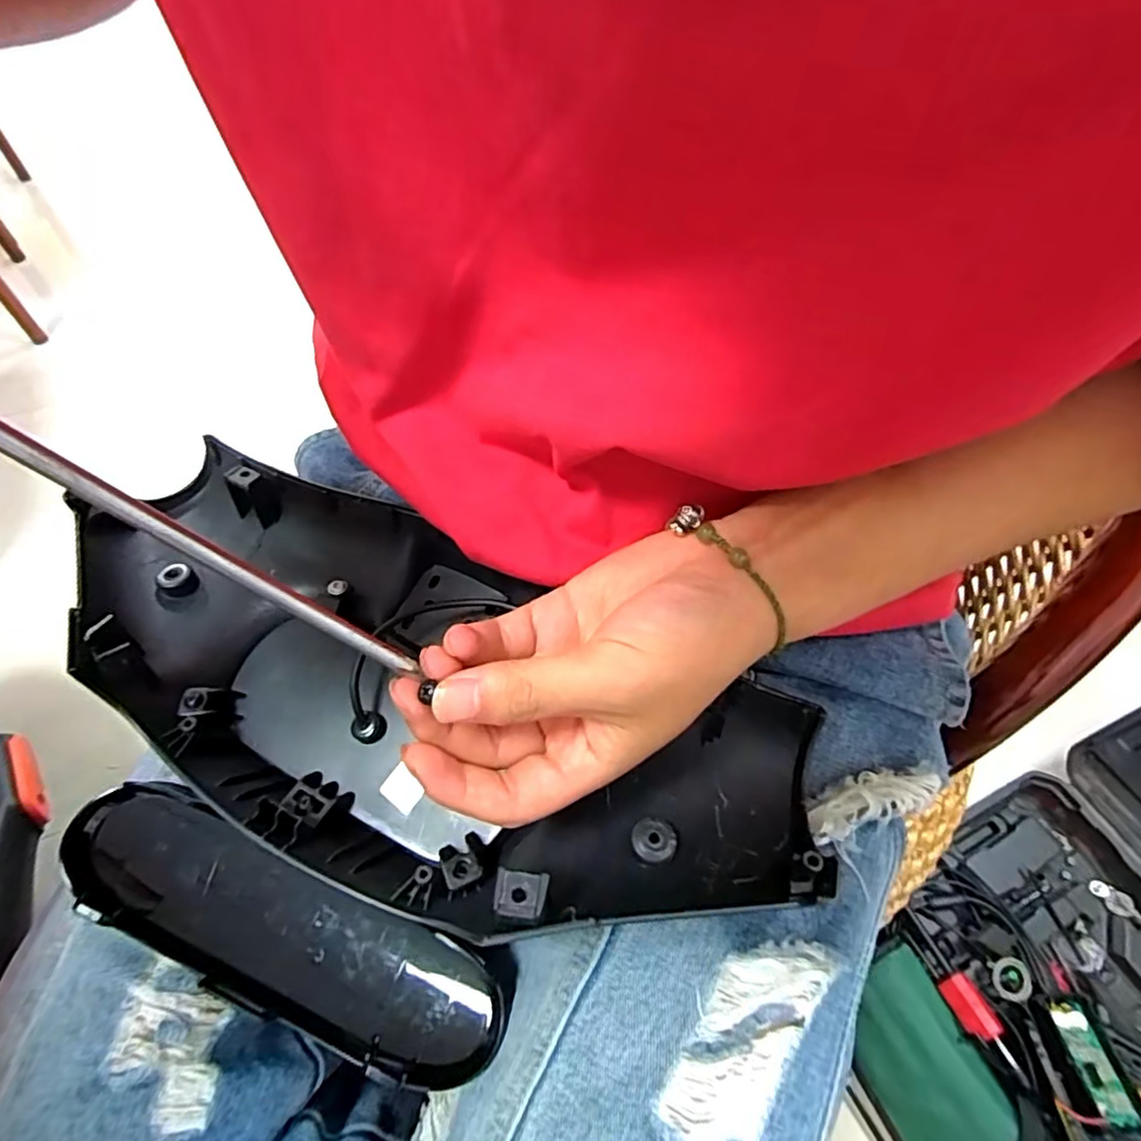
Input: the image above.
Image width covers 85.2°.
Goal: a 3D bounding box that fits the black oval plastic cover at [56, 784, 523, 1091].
[{"bbox_3d":[-0.119,0.149,0.256,0.193,0.044,0.057,19,57,13],"label":"black oval plastic cover"}]

